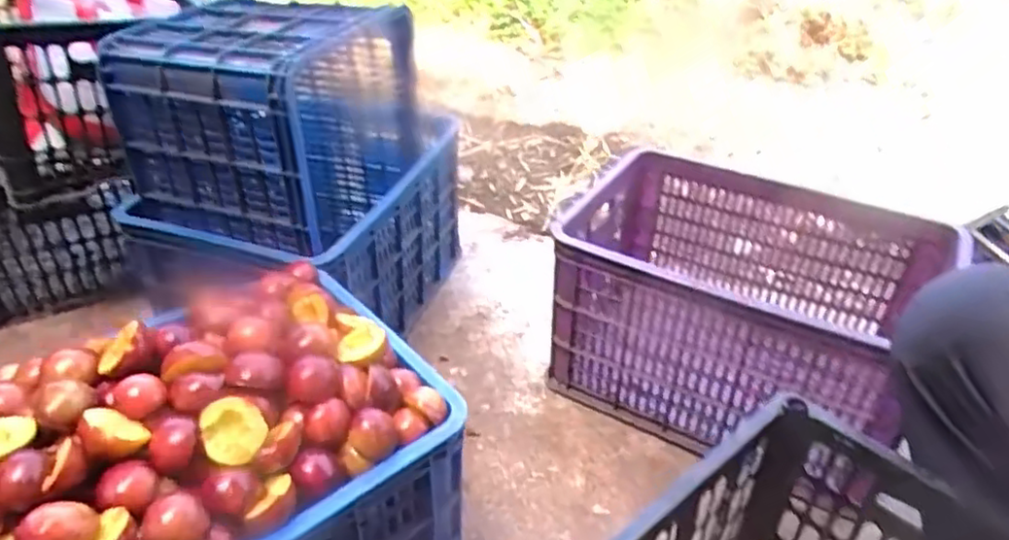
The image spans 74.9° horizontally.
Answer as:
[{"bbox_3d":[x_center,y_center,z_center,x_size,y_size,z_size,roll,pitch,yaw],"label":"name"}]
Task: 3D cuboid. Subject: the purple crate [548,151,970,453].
[{"bbox_3d":[0.364,0.062,1.078,0.500,0.310,0.360,19,39,25],"label":"purple crate"}]

